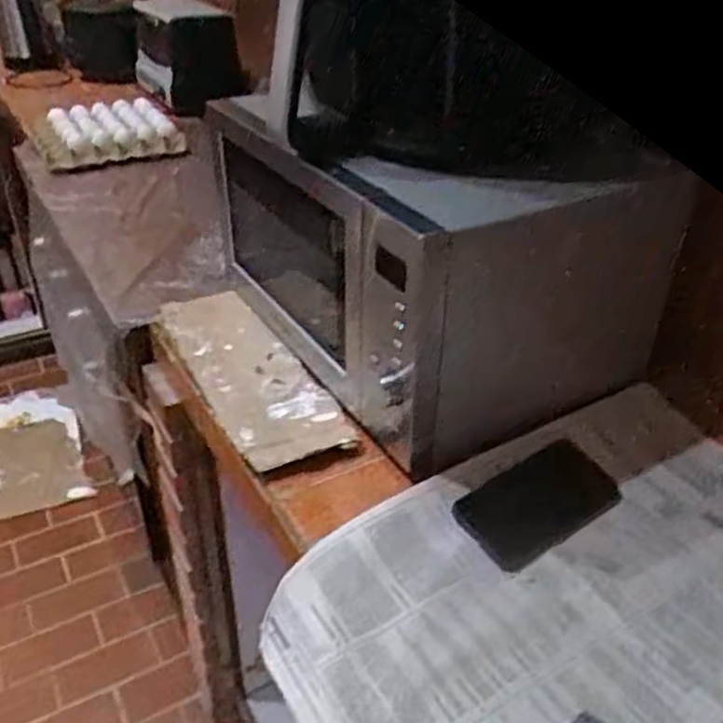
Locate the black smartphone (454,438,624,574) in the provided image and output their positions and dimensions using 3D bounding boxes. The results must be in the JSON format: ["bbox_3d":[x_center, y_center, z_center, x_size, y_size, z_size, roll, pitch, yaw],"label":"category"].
[{"bbox_3d":[0.169,0.132,0.677,0.161,0.015,0.088,-21,40,-31],"label":"black smartphone"}]

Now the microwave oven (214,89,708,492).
[{"bbox_3d":[0.061,-0.131,0.823,0.304,0.265,0.426,-17,37,-22],"label":"microwave oven"}]

